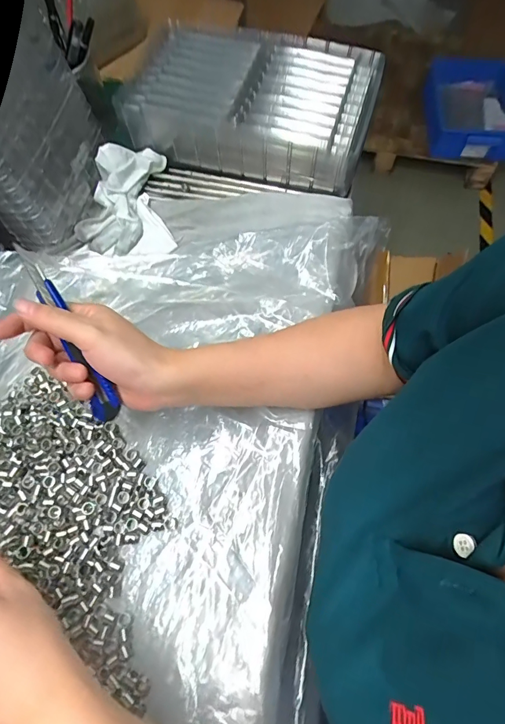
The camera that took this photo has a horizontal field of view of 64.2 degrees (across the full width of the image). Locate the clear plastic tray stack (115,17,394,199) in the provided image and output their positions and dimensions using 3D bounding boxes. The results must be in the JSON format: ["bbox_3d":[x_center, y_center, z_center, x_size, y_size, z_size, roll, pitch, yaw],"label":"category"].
[{"bbox_3d":[0.003,-0.333,0.511,0.286,0.067,0.197,15,67,7],"label":"clear plastic tray stack"}]

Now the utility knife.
[{"bbox_3d":[-0.140,-0.019,0.306,0.022,0.013,0.143,-26,102,-10],"label":"utility knife"}]

